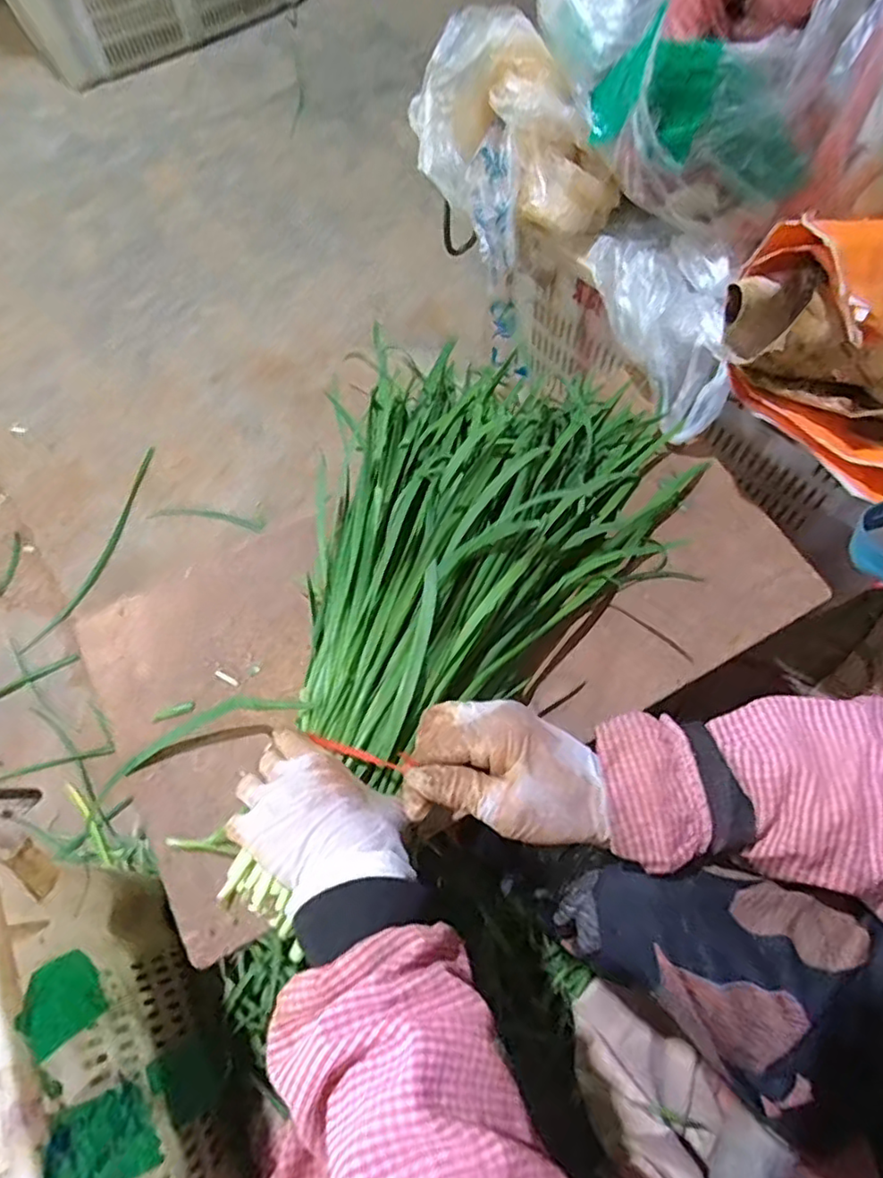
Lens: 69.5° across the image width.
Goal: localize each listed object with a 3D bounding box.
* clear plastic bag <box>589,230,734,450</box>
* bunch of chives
[{"bbox_3d":[0.216,-0.249,0.605,0.080,0.118,0.200,-22,69,-8],"label":"clear plastic bag"},{"bbox_3d":[-0.022,-0.033,0.510,0.280,0.091,0.488,40,72,12],"label":"bunch of chives"}]

